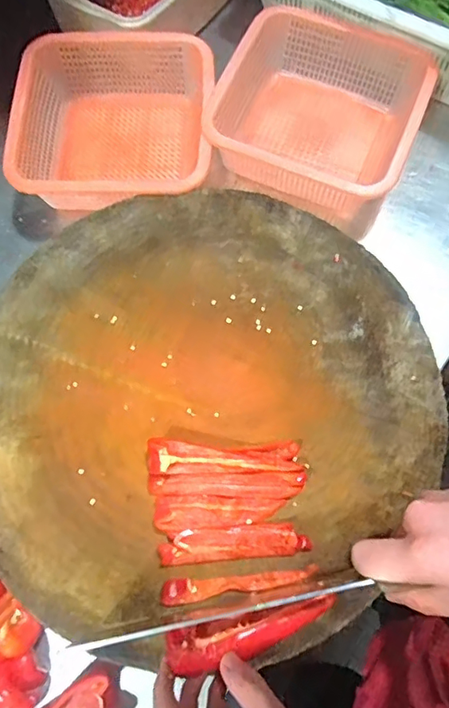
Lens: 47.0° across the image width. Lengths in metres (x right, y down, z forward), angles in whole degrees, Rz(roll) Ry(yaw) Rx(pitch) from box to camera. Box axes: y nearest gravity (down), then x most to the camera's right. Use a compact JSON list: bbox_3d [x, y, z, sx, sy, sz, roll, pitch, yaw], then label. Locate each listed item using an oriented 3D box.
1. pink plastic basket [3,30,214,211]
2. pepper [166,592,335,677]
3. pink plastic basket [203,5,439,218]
[{"bbox_3d":[-0.120,-0.251,0.572,0.207,0.067,0.207,0,72,2],"label":"pink plastic basket"},{"bbox_3d":[0.021,0.200,0.373,0.122,0.015,0.029,-11,71,-13],"label":"pepper"},{"bbox_3d":[0.103,-0.262,0.572,0.206,0.082,0.204,24,74,10],"label":"pink plastic basket"}]

